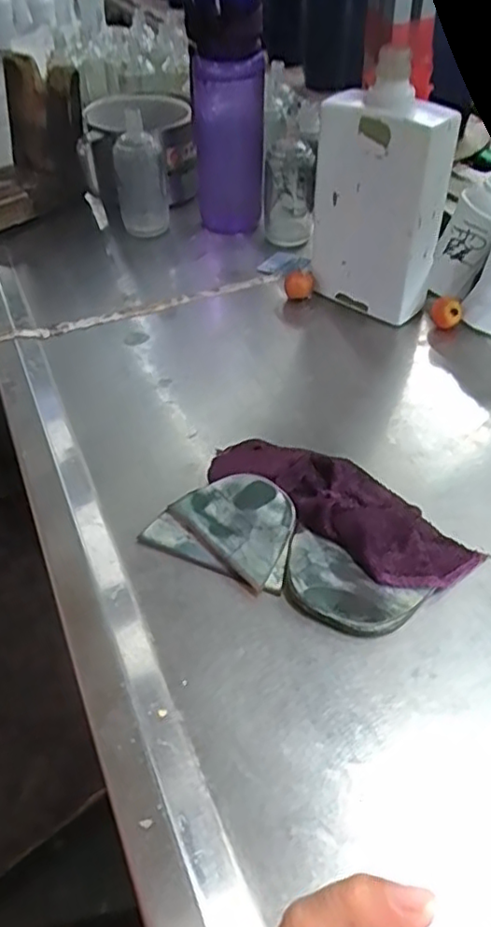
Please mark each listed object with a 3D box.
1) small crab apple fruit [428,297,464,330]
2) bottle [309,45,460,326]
[{"bbox_3d":[0.184,-0.136,0.588,0.029,0.025,0.032,9,48,15],"label":"small crab apple fruit"},{"bbox_3d":[0.113,-0.224,0.560,0.113,0.196,0.050,34,53,31],"label":"bottle"}]

